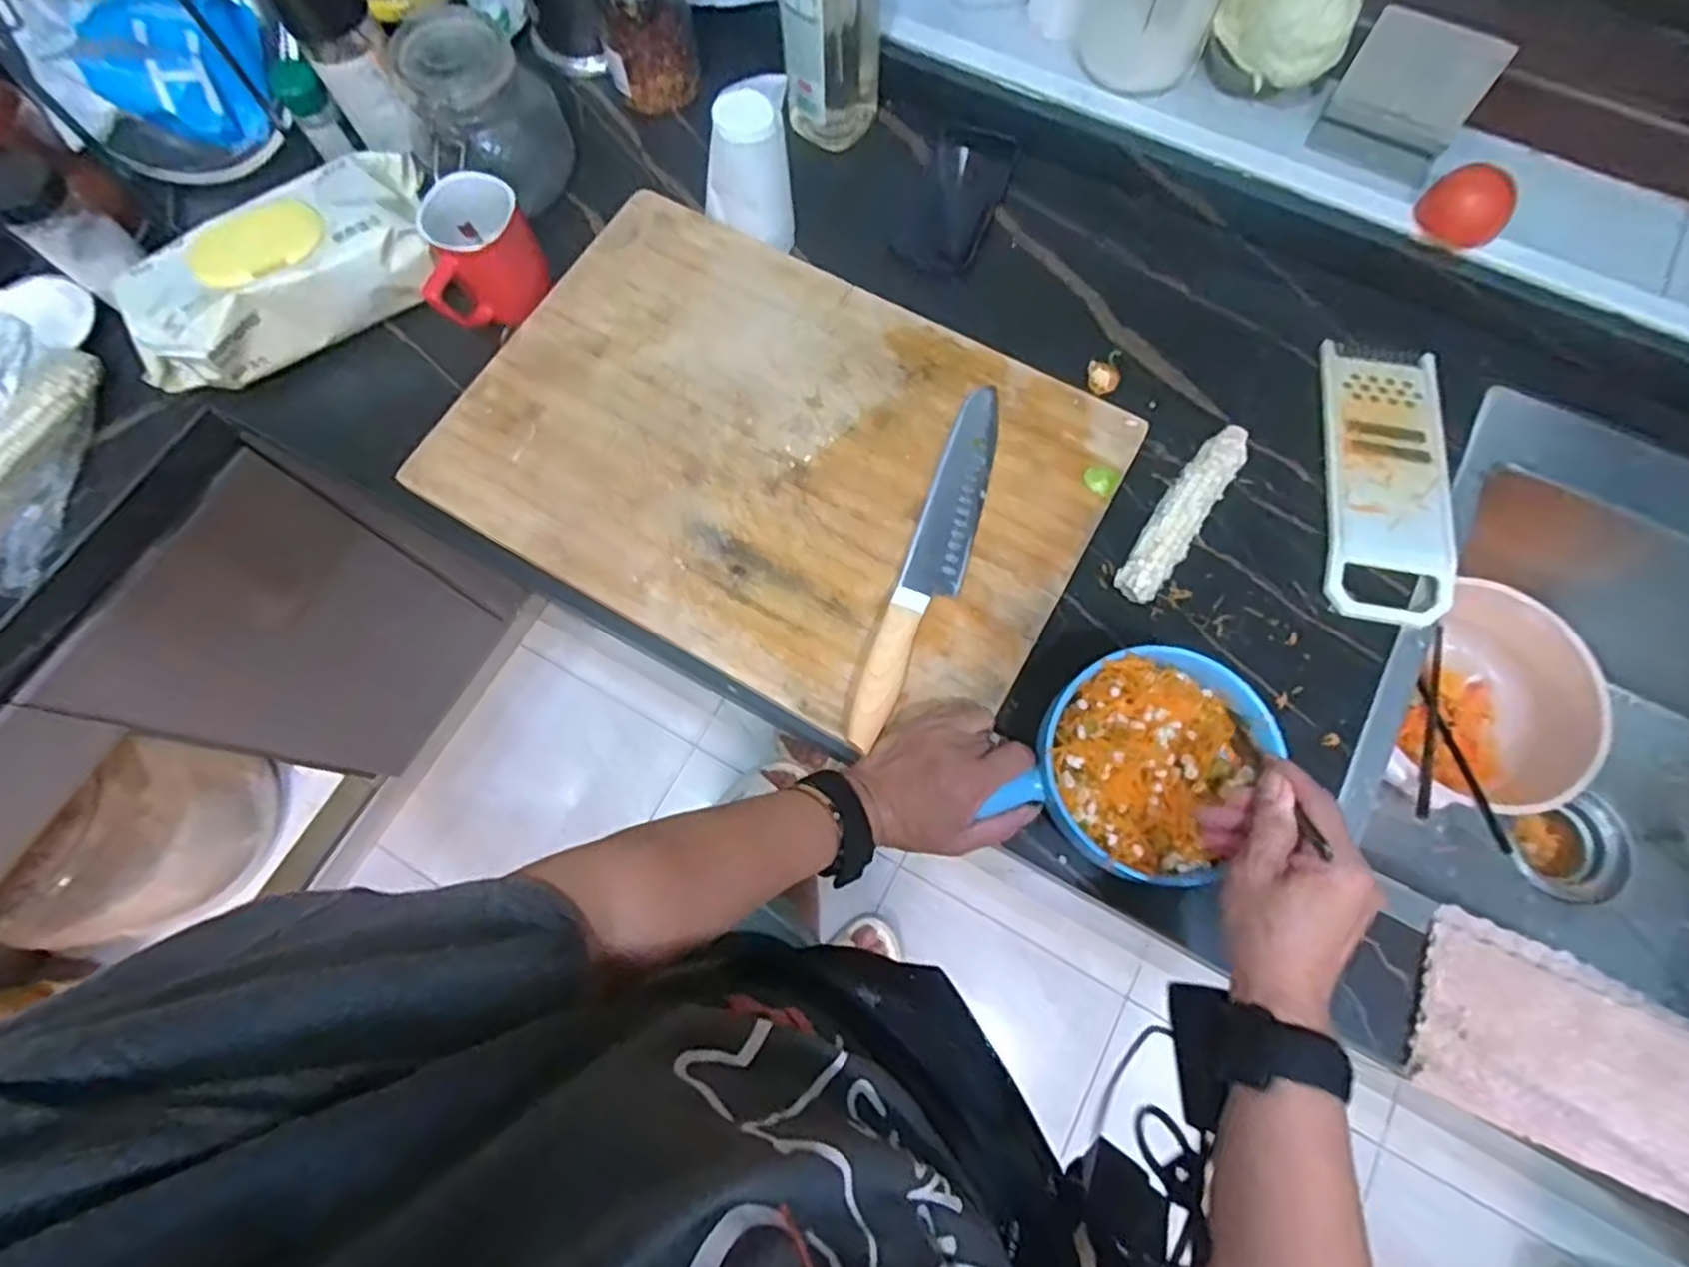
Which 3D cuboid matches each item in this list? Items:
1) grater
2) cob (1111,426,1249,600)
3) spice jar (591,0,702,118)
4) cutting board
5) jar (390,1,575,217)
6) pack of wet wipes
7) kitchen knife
[{"bbox_3d":[0.420,-0.122,0.583,0.090,0.013,0.231,9,74,4],"label":"grater"},{"bbox_3d":[0.257,-0.090,0.575,0.036,0.034,0.163,33,76,10],"label":"cob"},{"bbox_3d":[-0.175,-0.544,0.665,0.083,0.117,0.079,0,73,1],"label":"spice jar"},{"bbox_3d":[-0.053,-0.141,0.588,0.476,0.015,0.333,29,76,9],"label":"cutting board"},{"bbox_3d":[-0.294,-0.427,0.632,0.108,0.120,0.108,0,73,1],"label":"jar"},{"bbox_3d":[-0.447,-0.292,0.610,0.239,0.064,0.099,-31,75,-8],"label":"pack of wet wipes"},{"bbox_3d":[0.069,-0.058,0.549,0.043,0.023,0.295,19,74,7],"label":"kitchen knife"}]

